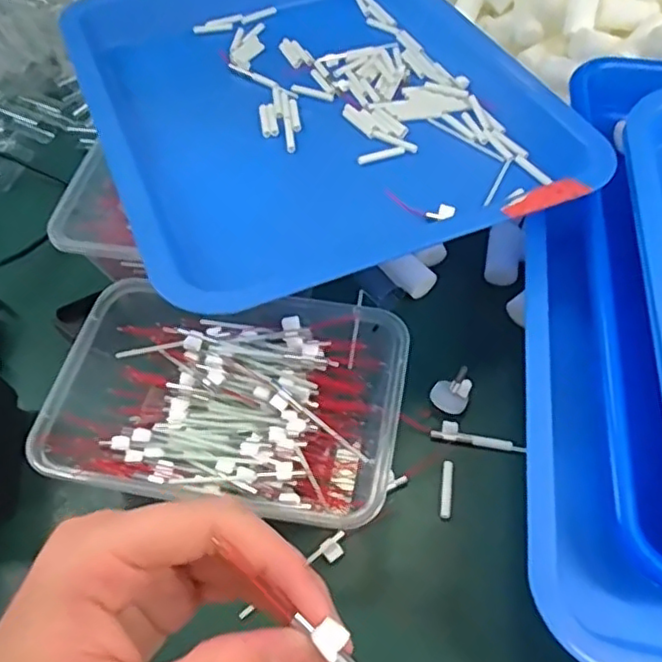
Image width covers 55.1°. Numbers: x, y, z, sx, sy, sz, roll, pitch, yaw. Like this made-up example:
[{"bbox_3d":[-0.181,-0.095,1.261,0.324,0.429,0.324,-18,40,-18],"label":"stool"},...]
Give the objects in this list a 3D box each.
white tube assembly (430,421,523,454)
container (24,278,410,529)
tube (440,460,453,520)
[{"bbox_3d":[0.082,0.059,0.352,0.051,0.004,0.012,9,58,9],"label":"white tube assembly"},{"bbox_3d":[-0.049,0.032,0.335,0.170,0.050,0.122,7,57,9],"label":"container"},{"bbox_3d":[0.062,0.084,0.338,0.006,0.004,0.031,6,58,7],"label":"tube"}]

